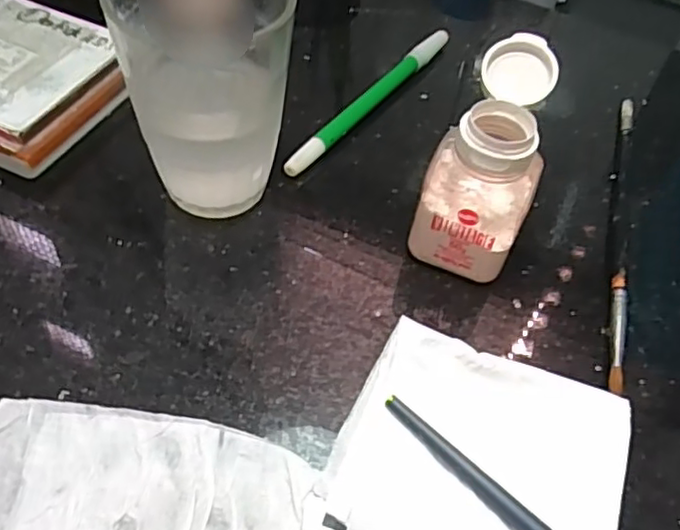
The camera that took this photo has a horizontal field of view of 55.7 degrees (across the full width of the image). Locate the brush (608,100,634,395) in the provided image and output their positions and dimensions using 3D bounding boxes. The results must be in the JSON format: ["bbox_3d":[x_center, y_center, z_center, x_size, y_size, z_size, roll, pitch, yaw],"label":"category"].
[{"bbox_3d":[0.129,-0.021,0.299,0.008,0.007,0.185,16,52,8],"label":"brush"}]

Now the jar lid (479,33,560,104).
[{"bbox_3d":[0.070,-0.075,0.254,0.029,0.009,0.030,-13,76,2],"label":"jar lid"}]

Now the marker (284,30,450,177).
[{"bbox_3d":[0.017,-0.087,0.337,0.010,0.011,0.142,32,56,18],"label":"marker"}]

